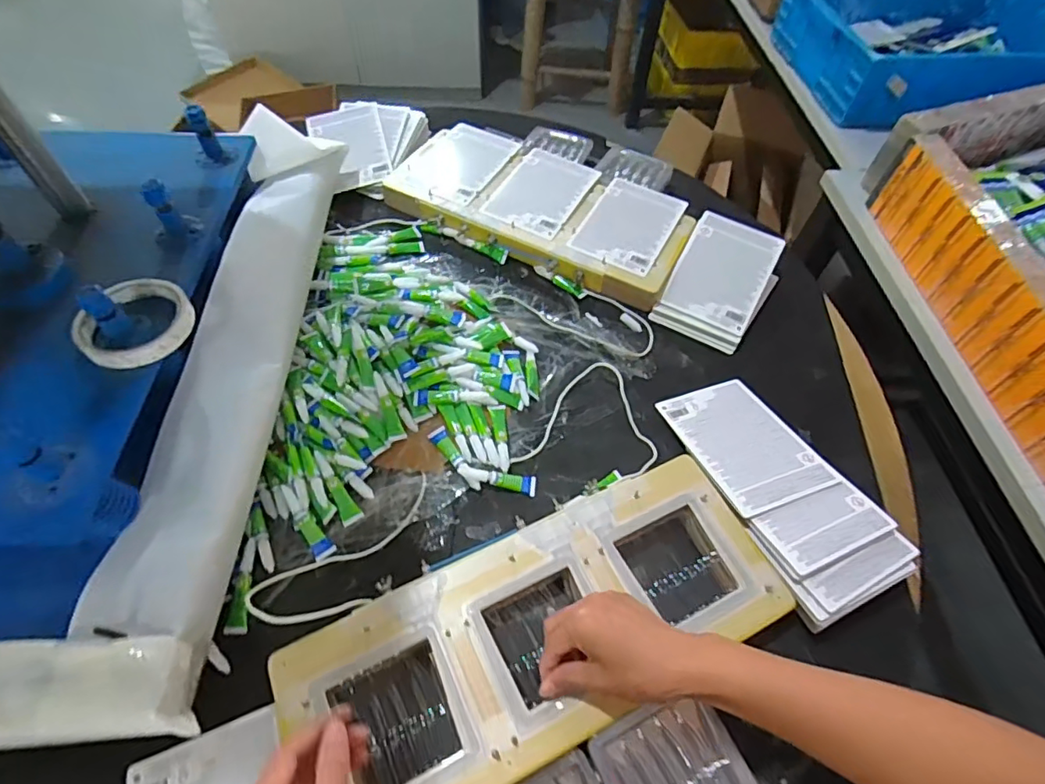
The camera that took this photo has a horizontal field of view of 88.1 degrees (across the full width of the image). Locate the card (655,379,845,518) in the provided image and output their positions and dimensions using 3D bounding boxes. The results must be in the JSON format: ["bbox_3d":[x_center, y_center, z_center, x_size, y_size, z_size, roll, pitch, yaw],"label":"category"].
[{"bbox_3d":[0.241,0.051,0.587,0.117,0.009,0.167,-15,44,-11],"label":"card"}]

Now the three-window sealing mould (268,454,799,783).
[{"bbox_3d":[0.020,0.208,0.472,0.413,0.040,0.168,-21,60,-17],"label":"three-window sealing mould"}]

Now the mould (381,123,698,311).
[{"bbox_3d":[0.023,-0.269,0.785,0.429,0.051,0.205,24,58,13],"label":"mould"}]

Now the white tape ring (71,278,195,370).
[{"bbox_3d":[-0.337,-0.061,0.473,0.086,0.019,0.088,1,56,-2],"label":"white tape ring"}]

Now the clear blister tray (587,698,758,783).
[{"bbox_3d":[0.119,0.299,0.416,0.102,0.012,0.104,-21,60,-16],"label":"clear blister tray"}]

